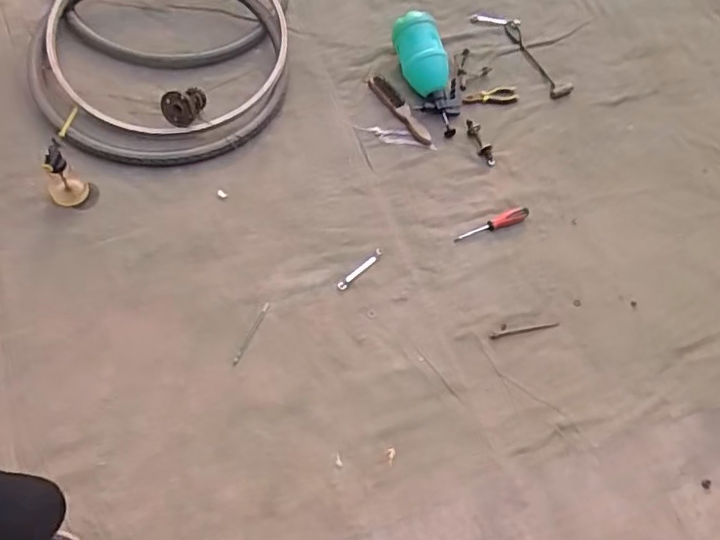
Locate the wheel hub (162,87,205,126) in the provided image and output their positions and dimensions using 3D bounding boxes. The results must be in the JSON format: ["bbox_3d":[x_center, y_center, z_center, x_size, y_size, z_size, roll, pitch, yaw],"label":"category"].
[{"bbox_3d":[-0.431,-0.401,1.461,0.111,0.069,0.069,-17,68,-13],"label":"wheel hub"}]

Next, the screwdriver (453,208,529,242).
[{"bbox_3d":[0.321,-0.114,1.435,0.193,0.027,0.035,-15,68,-14],"label":"screwdriver"}]

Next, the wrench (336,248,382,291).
[{"bbox_3d":[0.002,-0.002,1.364,0.020,0.011,0.143,43,67,12],"label":"wrench"}]

